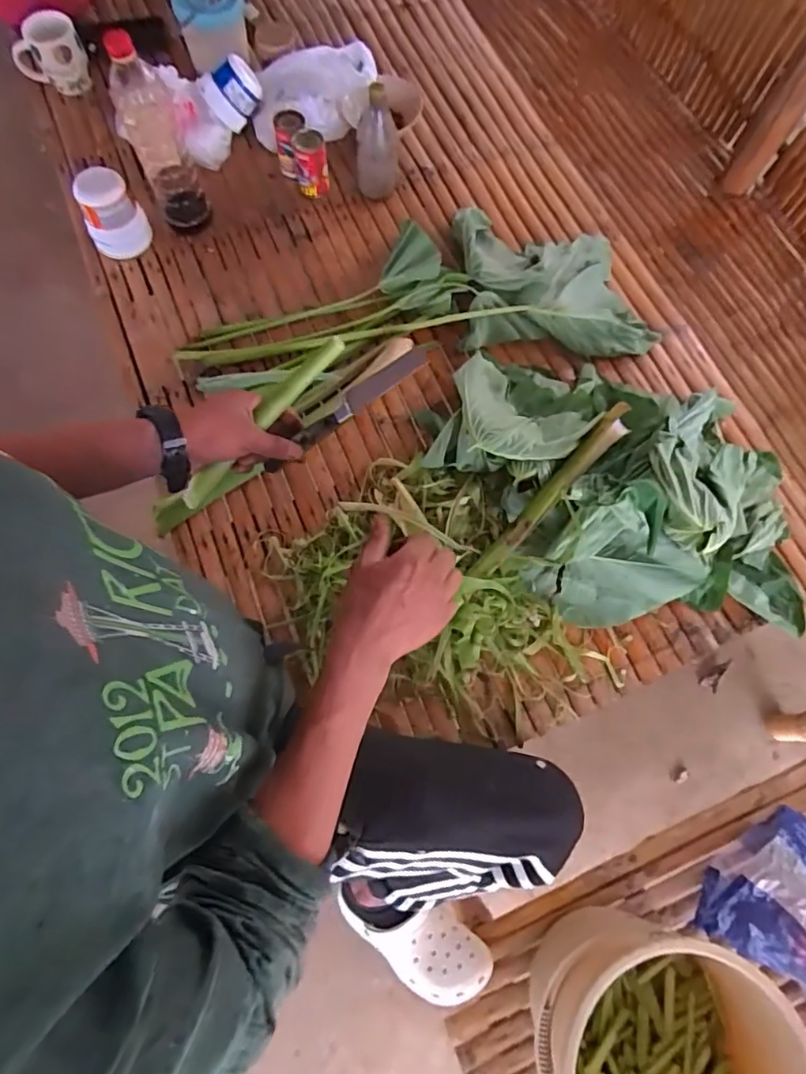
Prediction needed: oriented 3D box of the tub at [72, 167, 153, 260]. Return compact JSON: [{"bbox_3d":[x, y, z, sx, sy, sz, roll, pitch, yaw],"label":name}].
[{"bbox_3d":[-0.471,-0.523,0.912,0.081,0.111,0.083,0,71,-1],"label":"tub"}]

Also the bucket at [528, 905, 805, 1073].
[{"bbox_3d":[0.337,0.715,0.802,0.283,0.311,0.311,0,71,-1],"label":"bucket"}]

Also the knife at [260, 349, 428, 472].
[{"bbox_3d":[-0.065,-0.132,0.602,0.211,0.021,0.030,-33,73,16],"label":"knife"}]

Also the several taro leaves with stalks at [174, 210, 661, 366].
[{"bbox_3d":[0.025,-0.408,0.911,0.736,0.067,0.294,-2,71,-1],"label":"several taro leaves with stalks"}]

